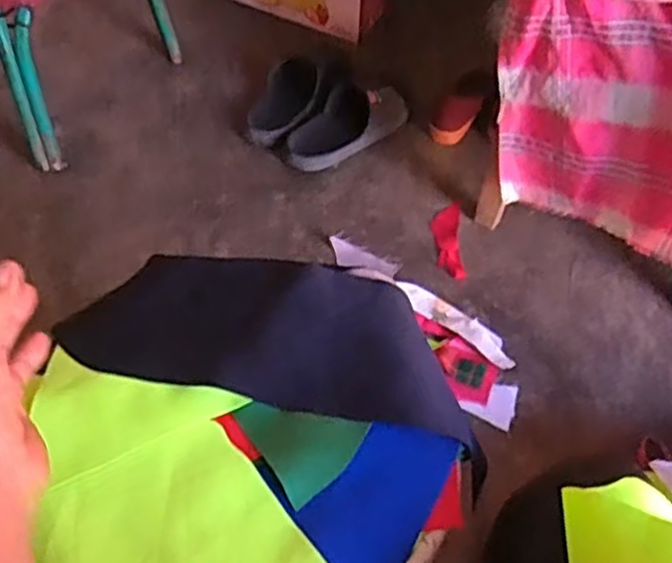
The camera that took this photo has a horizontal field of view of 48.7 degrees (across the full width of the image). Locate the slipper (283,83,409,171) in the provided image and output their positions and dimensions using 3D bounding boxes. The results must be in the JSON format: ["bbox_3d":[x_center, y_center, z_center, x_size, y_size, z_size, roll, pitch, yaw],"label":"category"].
[{"bbox_3d":[0.016,-0.257,1.203,0.210,0.067,0.100,-35,62,-23],"label":"slipper"}]

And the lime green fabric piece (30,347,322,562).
[{"bbox_3d":[-0.098,0.142,0.438,0.135,0.030,0.233,-23,58,-17],"label":"lime green fabric piece"}]

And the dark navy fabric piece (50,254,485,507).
[{"bbox_3d":[-0.031,0.039,0.524,0.287,0.024,0.136,17,56,11],"label":"dark navy fabric piece"}]

